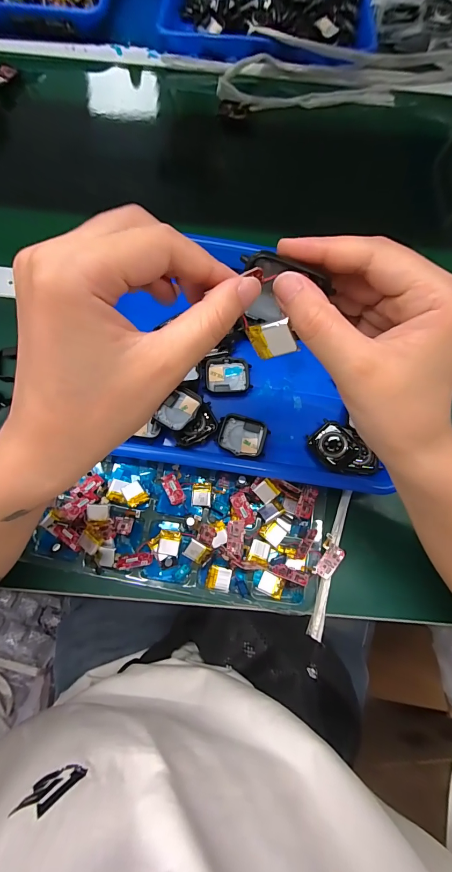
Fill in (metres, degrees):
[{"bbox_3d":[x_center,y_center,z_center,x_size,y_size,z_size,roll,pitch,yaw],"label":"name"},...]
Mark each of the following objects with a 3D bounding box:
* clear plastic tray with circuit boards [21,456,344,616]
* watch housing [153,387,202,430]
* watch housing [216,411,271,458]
[{"bbox_3d":[-0.032,0.081,0.307,0.248,0.022,0.106,10,71,1],"label":"clear plastic tray with circuit boards"},{"bbox_3d":[-0.041,-0.023,0.320,0.031,0.017,0.042,31,73,8],"label":"watch housing"},{"bbox_3d":[0.015,0.000,0.323,0.044,0.013,0.035,15,72,3],"label":"watch housing"}]

